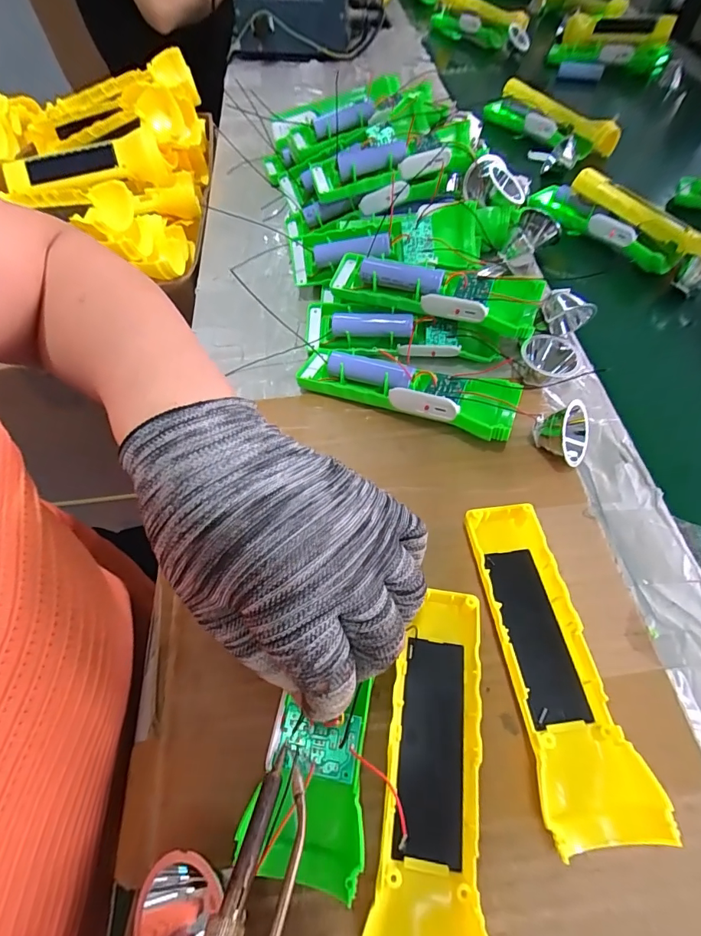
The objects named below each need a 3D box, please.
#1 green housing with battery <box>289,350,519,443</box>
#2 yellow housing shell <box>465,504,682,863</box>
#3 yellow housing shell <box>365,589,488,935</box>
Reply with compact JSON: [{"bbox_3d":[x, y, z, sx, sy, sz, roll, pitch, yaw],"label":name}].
[{"bbox_3d":[0.039,-0.059,0.318,0.159,0.034,0.039,21,60,13],"label":"green housing with battery"},{"bbox_3d":[0.102,0.096,0.229,0.047,0.027,0.160,-5,58,-3],"label":"yellow housing shell"},{"bbox_3d":[0.038,0.141,0.203,0.046,0.027,0.162,7,60,6],"label":"yellow housing shell"}]

